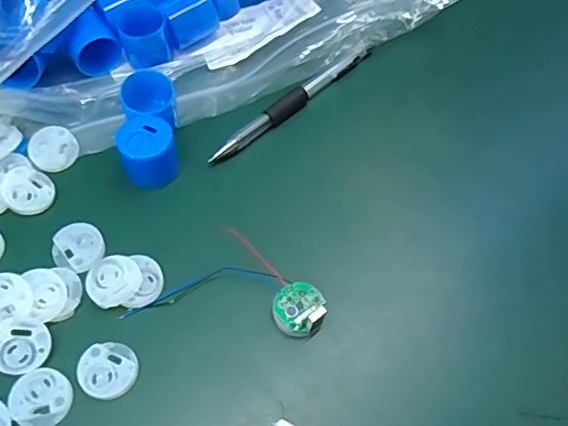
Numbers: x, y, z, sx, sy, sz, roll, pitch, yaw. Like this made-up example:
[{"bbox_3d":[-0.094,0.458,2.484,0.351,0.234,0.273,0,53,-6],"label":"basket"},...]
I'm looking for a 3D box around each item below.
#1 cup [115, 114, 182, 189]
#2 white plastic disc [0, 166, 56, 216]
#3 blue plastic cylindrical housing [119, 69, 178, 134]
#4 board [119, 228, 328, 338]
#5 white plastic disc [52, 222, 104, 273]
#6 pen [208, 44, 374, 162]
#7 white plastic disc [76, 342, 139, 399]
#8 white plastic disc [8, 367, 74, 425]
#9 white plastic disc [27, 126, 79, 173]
[{"bbox_3d":[-0.073,-0.033,0.303,0.029,0.027,0.029,1,61,-2],"label":"cup"},{"bbox_3d":[-0.137,-0.012,0.299,0.024,0.004,0.027,-27,83,-28],"label":"white plastic disc"},{"bbox_3d":[-0.076,-0.060,0.316,0.027,0.030,0.029,1,61,-2],"label":"blue plastic cylindrical housing"},{"bbox_3d":[-0.025,0.031,0.274,0.092,0.016,0.048,9,61,3],"label":"board"},{"bbox_3d":[-0.106,0.018,0.287,0.025,0.005,0.028,-28,66,-17],"label":"white plastic disc"},{"bbox_3d":[0.008,-0.069,0.336,0.129,0.008,0.009,-38,69,-21],"label":"pen"},{"bbox_3d":[-0.082,0.072,0.258,0.026,0.004,0.025,1,61,-2],"label":"white plastic disc"},{"bbox_3d":[-0.109,0.083,0.249,0.026,0.004,0.025,1,61,-2],"label":"white plastic disc"},{"bbox_3d":[-0.131,-0.036,0.315,0.026,0.004,0.027,3,73,-11],"label":"white plastic disc"}]

